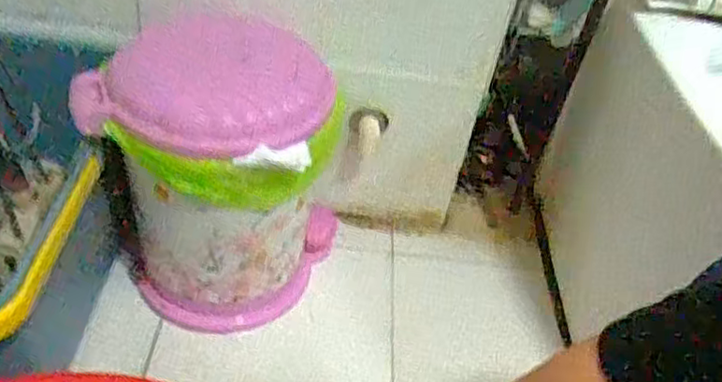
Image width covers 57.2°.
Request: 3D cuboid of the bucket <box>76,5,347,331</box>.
[{"bbox_3d":[-0.168,-0.011,0.816,0.243,0.335,0.236,6,42,-5],"label":"bucket"}]

